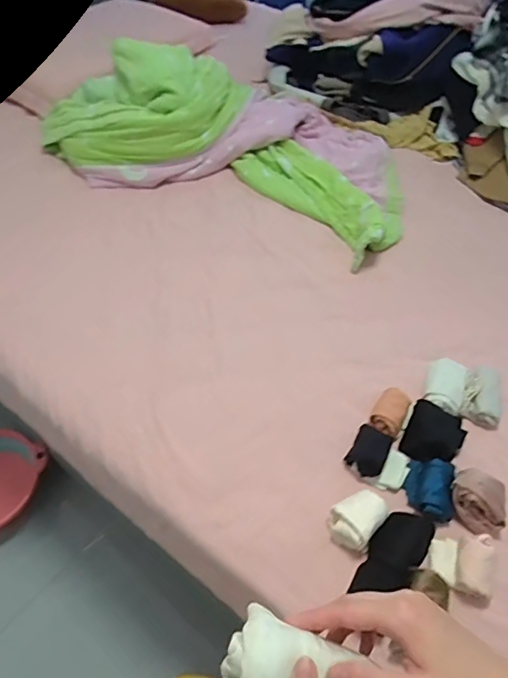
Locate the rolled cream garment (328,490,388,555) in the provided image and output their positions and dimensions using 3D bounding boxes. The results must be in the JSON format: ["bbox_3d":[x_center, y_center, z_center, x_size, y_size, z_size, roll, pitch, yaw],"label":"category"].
[{"bbox_3d":[0.144,0.249,0.678,0.065,0.044,0.084,30,56,20],"label":"rolled cream garment"}]

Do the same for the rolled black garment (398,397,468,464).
[{"bbox_3d":[0.283,0.148,0.757,0.085,0.044,0.086,23,54,16],"label":"rolled black garment"}]

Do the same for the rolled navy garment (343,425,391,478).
[{"bbox_3d":[0.177,0.173,0.745,0.055,0.033,0.071,28,55,19],"label":"rolled navy garment"}]

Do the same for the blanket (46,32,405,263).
[{"bbox_3d":[-0.042,-0.540,1.204,0.922,0.204,0.521,21,53,14],"label":"blanket"}]

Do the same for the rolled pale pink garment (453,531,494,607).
[{"bbox_3d":[0.288,0.297,0.631,0.052,0.044,0.086,12,51,7],"label":"rolled pale pink garment"}]

